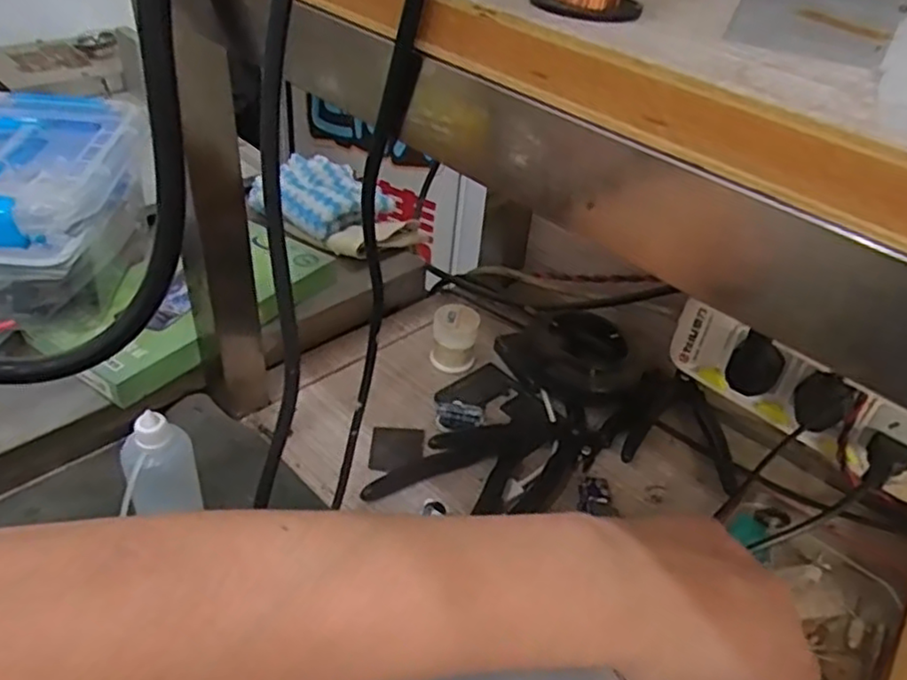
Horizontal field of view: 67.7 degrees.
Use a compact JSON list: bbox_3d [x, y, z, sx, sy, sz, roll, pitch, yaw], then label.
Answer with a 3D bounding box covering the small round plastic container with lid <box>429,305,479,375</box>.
[{"bbox_3d":[0.001,-0.001,0.514,0.034,0.041,0.029,7,38,1],"label":"small round plastic container with lid"}]

